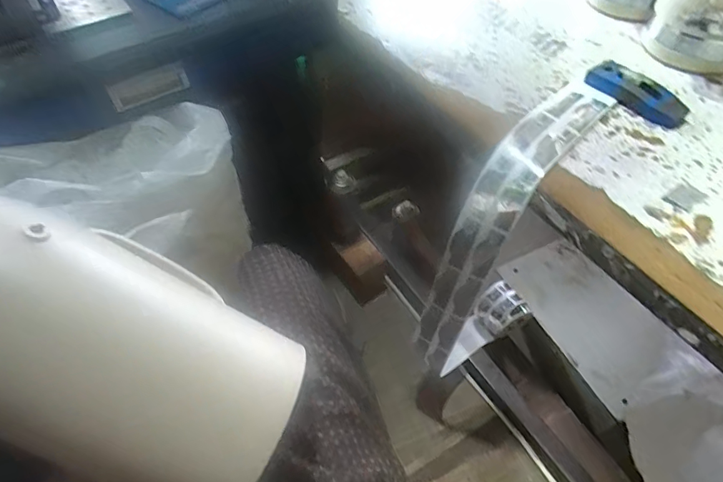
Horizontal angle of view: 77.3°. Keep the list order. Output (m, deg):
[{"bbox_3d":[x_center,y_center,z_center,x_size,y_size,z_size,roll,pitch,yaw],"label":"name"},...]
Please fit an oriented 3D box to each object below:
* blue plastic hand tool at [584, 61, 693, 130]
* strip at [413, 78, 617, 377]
[{"bbox_3d":[0.388,-0.209,0.637,0.045,0.026,0.142,-32,59,-22],"label":"blue plastic hand tool"},{"bbox_3d":[0.237,0.044,0.780,0.295,0.547,0.082,-32,54,-27],"label":"strip"}]

